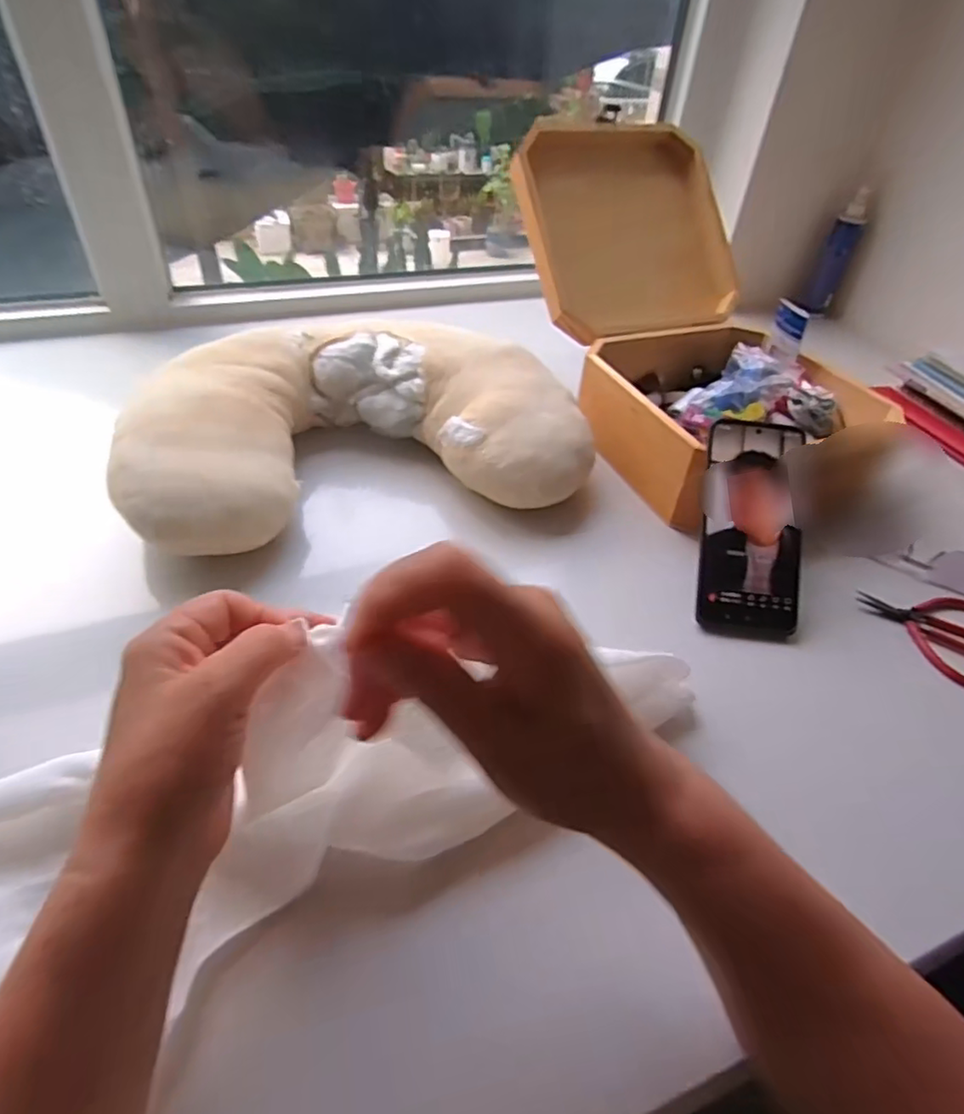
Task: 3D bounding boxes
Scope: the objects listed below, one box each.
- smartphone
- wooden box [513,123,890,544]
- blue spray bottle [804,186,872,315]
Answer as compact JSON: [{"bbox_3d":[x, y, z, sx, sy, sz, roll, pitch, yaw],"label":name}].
[{"bbox_3d":[0.206,-0.023,0.468,0.071,0.013,0.162,4,83,-1],"label":"smartphone"},{"bbox_3d":[0.203,-0.280,0.653,0.252,0.201,0.444,-13,46,-19],"label":"wooden box"},{"bbox_3d":[0.531,-0.451,0.917,0.043,0.159,0.034,25,46,20],"label":"blue spray bottle"}]

